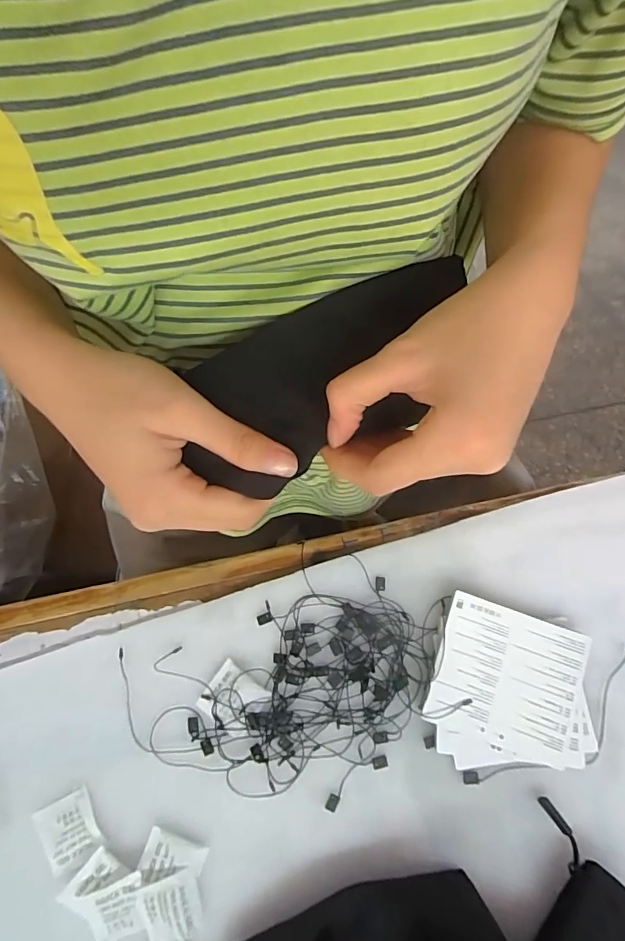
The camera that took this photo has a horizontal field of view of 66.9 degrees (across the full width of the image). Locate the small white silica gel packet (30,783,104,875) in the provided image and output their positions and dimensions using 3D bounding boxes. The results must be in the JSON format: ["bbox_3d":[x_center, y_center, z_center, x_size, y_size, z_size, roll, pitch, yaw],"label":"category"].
[{"bbox_3d":[-0.165,0.243,0.319,0.038,0.004,0.041,-28,78,-6],"label":"small white silica gel packet"}]

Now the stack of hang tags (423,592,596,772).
[{"bbox_3d":[0.138,0.151,0.331,0.110,0.018,0.105,13,77,4],"label":"stack of hang tags"}]

